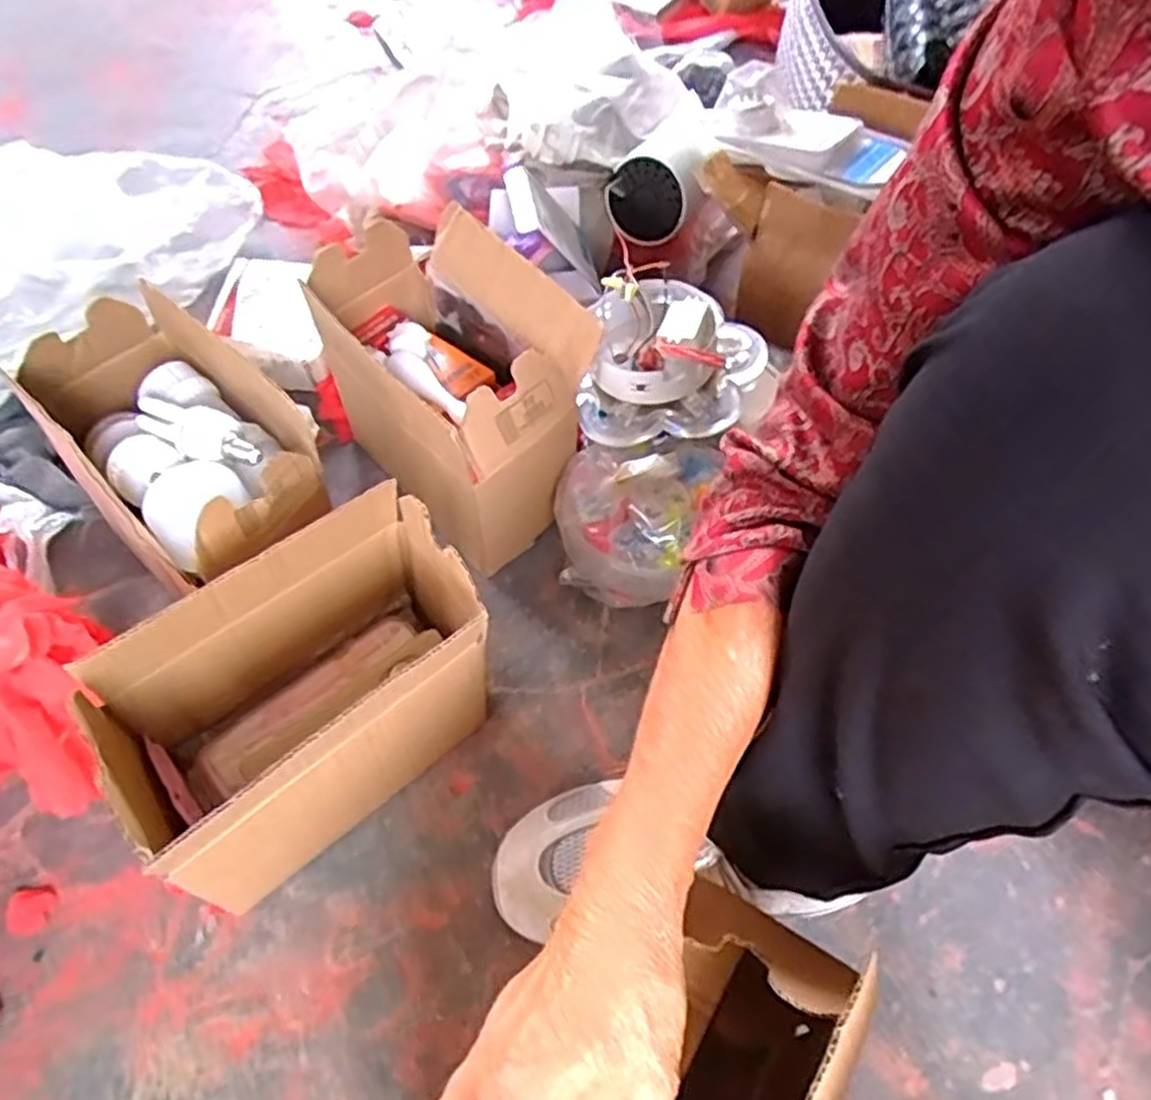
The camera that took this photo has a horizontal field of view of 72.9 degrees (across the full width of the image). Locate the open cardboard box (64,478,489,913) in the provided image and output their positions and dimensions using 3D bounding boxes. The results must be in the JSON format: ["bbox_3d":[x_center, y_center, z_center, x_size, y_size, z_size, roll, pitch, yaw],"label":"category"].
[{"bbox_3d":[-0.151,0.088,0.459,0.195,0.181,0.110,-34,65,-24],"label":"open cardboard box"}]

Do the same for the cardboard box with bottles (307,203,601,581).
[{"bbox_3d":[-0.091,-0.123,0.608,0.151,0.158,0.214,-32,64,-23],"label":"cardboard box with bottles"}]

